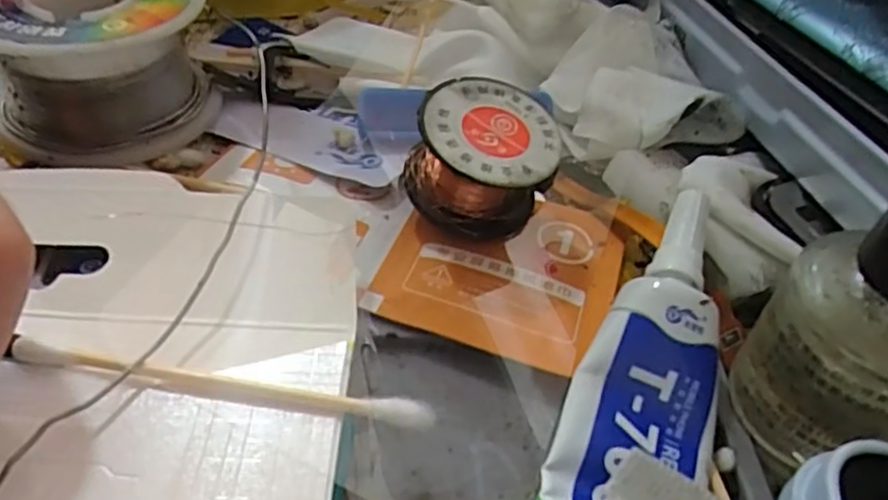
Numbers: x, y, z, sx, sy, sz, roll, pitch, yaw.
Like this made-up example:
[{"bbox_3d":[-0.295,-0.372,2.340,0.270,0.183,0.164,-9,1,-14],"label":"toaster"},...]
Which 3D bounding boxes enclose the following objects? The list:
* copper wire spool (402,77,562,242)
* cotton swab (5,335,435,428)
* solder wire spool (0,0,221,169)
[{"bbox_3d":[0.008,-0.020,0.153,0.032,0.025,0.027,11,47,0],"label":"copper wire spool"},{"bbox_3d":[-0.038,0.022,0.114,0.071,0.004,0.004,11,47,0],"label":"cotton swab"},{"bbox_3d":[-0.088,-0.052,0.171,0.052,0.032,0.059,-14,52,-22],"label":"solder wire spool"}]

